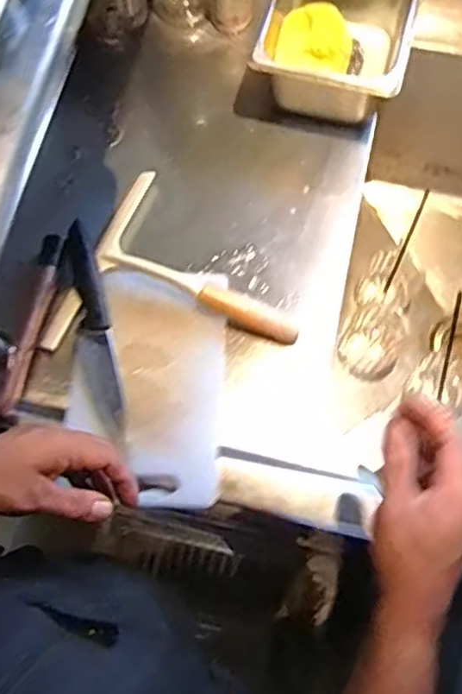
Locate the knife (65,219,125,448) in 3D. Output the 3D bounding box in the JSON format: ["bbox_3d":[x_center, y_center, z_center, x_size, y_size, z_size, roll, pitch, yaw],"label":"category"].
[{"bbox_3d":[-0.139,-0.016,0.642,0.036,0.022,0.230,-14,72,-4],"label":"knife"}]

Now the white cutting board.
[{"bbox_3d":[-0.083,0.035,0.633,0.148,0.011,0.236,2,72,1],"label":"white cutting board"}]

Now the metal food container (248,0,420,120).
[{"bbox_3d":[0.113,-0.338,0.729,0.147,0.119,0.179,13,72,5],"label":"metal food container"}]

